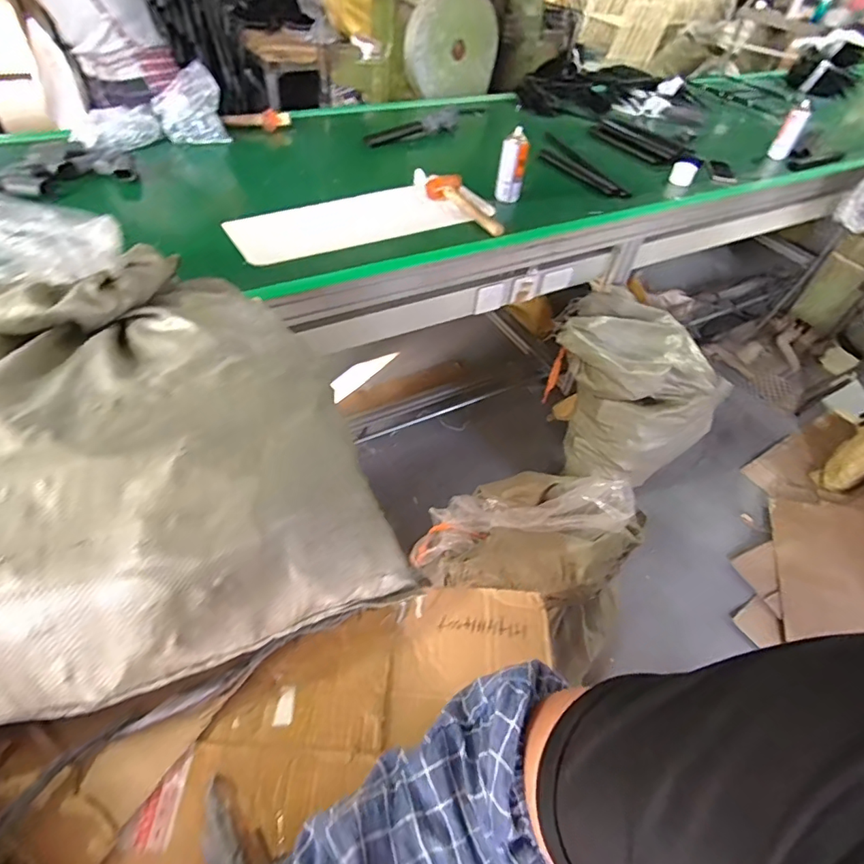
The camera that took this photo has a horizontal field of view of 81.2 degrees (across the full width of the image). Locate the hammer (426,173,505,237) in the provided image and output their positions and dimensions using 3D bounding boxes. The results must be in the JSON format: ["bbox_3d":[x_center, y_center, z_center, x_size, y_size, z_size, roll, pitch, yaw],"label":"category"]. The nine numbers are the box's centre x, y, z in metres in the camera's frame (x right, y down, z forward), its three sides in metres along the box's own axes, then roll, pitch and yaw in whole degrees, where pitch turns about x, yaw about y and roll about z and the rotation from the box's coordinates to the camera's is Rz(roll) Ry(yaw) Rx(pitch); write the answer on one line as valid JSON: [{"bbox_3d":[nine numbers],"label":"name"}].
[{"bbox_3d":[0.084,-0.608,1.356,0.116,0.062,0.262,-18,53,-21],"label":"hammer"}]

